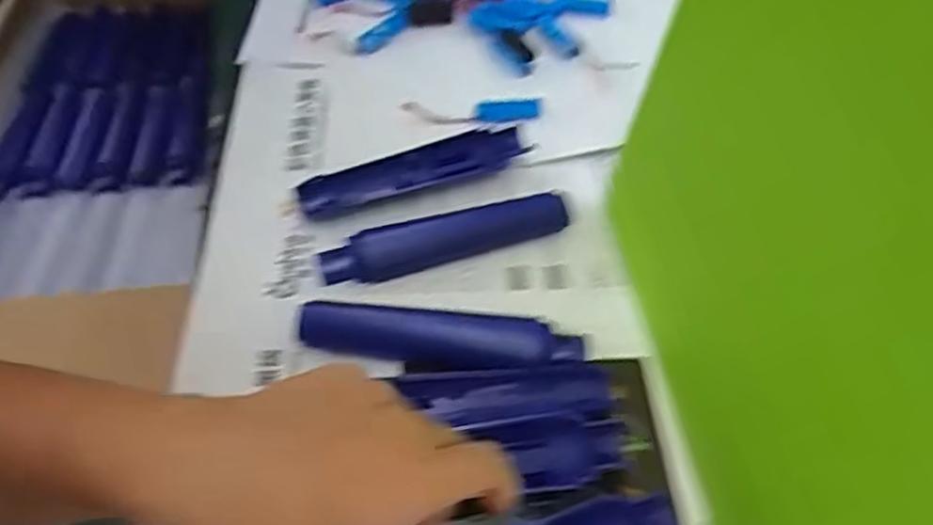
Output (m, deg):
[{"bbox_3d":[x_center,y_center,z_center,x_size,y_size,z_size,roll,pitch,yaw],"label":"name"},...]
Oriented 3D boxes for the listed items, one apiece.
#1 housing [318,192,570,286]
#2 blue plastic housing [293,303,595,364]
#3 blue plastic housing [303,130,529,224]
[{"bbox_3d":[-0.011,-0.016,0.481,0.164,0.025,0.030,-18,53,-14],"label":"housing"},{"bbox_3d":[-0.013,0.046,0.440,0.163,0.023,0.037,0,51,1],"label":"blue plastic housing"},{"bbox_3d":[-0.038,-0.066,0.530,0.160,0.021,0.033,-18,53,-14],"label":"blue plastic housing"}]

